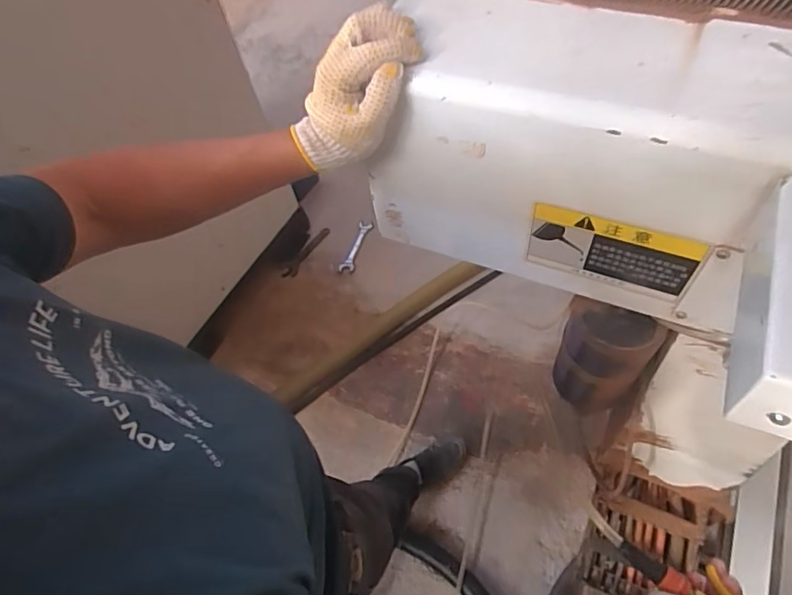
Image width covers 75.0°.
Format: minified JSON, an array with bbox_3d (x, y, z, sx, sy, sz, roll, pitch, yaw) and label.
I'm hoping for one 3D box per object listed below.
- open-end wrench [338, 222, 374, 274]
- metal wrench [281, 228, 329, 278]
[{"bbox_3d":[-0.151,-0.191,1.965,0.056,0.015,0.239,20,66,3],"label":"open-end wrench"},{"bbox_3d":[-0.340,-0.167,1.958,0.059,0.014,0.248,33,75,26],"label":"metal wrench"}]

